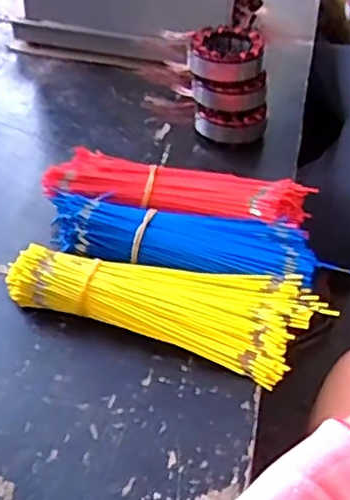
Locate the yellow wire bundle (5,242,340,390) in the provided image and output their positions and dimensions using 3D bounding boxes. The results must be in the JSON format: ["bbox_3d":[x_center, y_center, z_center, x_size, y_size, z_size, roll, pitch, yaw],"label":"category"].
[{"bbox_3d":[-0.008,0.042,0.552,0.254,0.042,0.089,16,43,13],"label":"yellow wire bundle"}]

